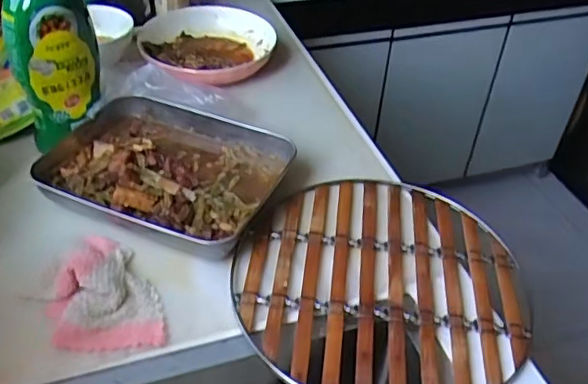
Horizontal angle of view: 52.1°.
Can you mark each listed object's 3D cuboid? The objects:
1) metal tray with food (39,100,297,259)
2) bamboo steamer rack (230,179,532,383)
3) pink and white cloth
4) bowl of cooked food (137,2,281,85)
[{"bbox_3d":[-0.159,-0.025,0.703,0.269,0.047,0.204,16,42,16],"label":"metal tray with food"},{"bbox_3d":[0.090,0.088,0.621,0.289,0.020,0.306,1,40,-1],"label":"bamboo steamer rack"},{"bbox_3d":[-0.186,0.090,0.574,0.095,0.034,0.144,-16,43,-20],"label":"pink and white cloth"},{"bbox_3d":[-0.133,-0.228,0.928,0.194,0.049,0.245,-15,43,-19],"label":"bowl of cooked food"}]

